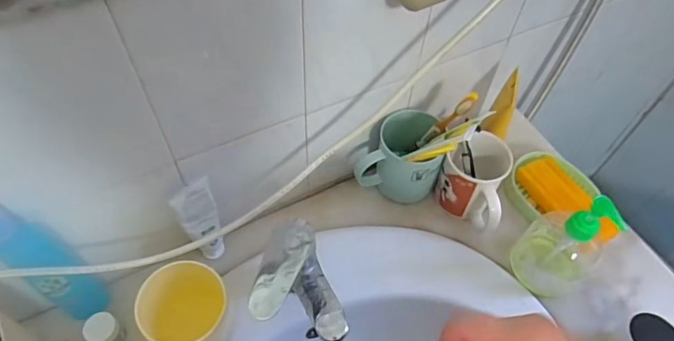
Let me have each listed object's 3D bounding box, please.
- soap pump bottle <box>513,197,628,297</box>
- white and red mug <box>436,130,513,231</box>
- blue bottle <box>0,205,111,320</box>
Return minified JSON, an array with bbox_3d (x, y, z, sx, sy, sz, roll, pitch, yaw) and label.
[{"bbox_3d":[0.274,0.076,0.546,0.088,0.157,0.082,-39,65,-25],"label":"soap pump bottle"},{"bbox_3d":[0.186,0.017,0.611,0.095,0.090,0.084,35,61,20],"label":"white and red mug"},{"bbox_3d":[-0.290,0.097,0.475,0.041,0.194,0.044,1,55,-1],"label":"blue bottle"}]

